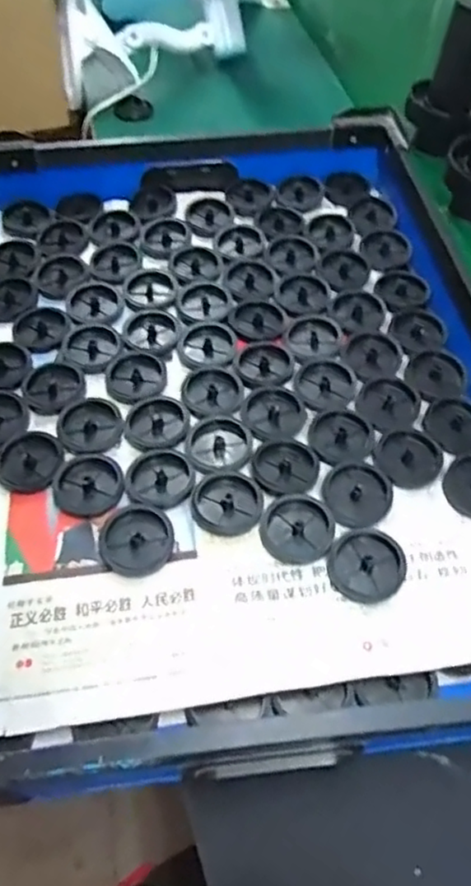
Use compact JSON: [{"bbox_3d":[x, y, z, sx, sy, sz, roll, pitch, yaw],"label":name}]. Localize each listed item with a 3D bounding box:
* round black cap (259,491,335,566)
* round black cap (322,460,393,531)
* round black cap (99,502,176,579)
[{"bbox_3d":[0.044,0.062,0.478,0.049,0.010,0.053,1,55,-1],"label":"round black cap"},{"bbox_3d":[0.091,0.040,0.496,0.050,0.010,0.052,1,55,-1],"label":"round black cap"},{"bbox_3d":[-0.072,0.069,0.475,0.051,0.007,0.055,1,55,-1],"label":"round black cap"}]

